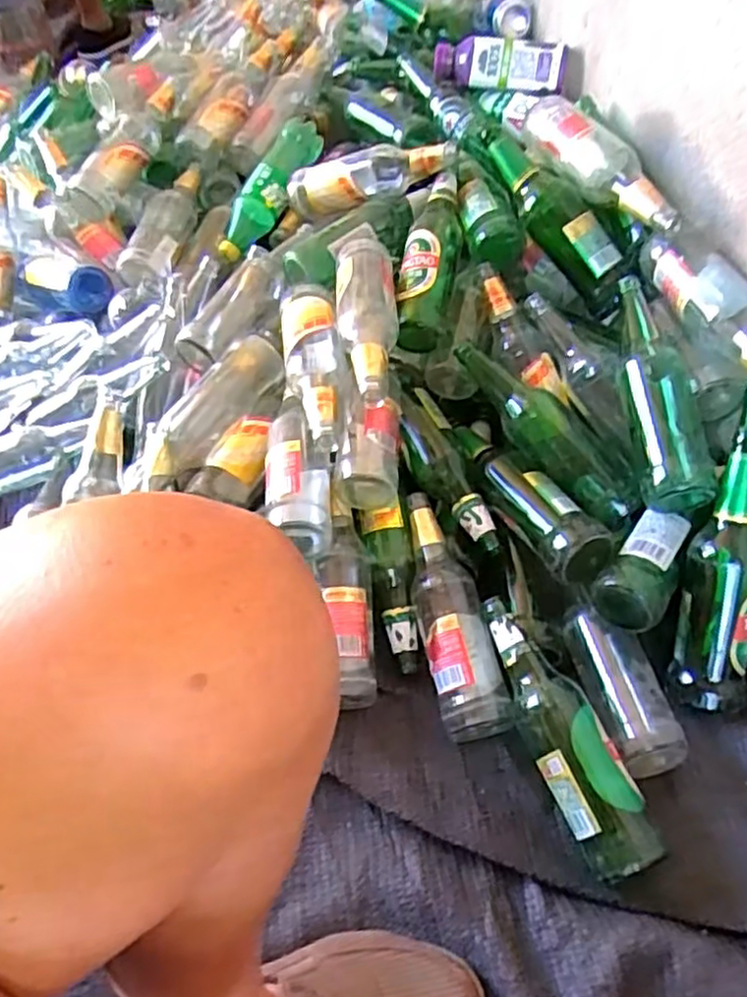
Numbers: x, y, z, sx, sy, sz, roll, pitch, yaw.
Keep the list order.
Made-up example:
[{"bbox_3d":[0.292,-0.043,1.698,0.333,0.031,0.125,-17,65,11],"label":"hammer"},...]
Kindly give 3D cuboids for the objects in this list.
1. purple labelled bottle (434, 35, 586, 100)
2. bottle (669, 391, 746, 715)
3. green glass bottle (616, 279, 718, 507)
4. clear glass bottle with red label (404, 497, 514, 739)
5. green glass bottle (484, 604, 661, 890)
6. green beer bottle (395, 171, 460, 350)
[{"bbox_3d":[0.194,-0.617,1.026,0.215,0.068,0.065,6,49,7],"label":"purple labelled bottle"},{"bbox_3d":[0.347,0.043,0.695,0.071,0.078,0.320,10,89,10],"label":"bottle"},{"bbox_3d":[0.298,-0.109,0.756,0.080,0.074,0.260,-1,63,1],"label":"green glass bottle"},{"bbox_3d":[0.080,0.124,0.755,0.069,0.089,0.252,-8,49,-5],"label":"clear glass bottle with red label"},{"bbox_3d":[0.176,0.219,0.673,0.076,0.076,0.254,-16,50,-12],"label":"green glass bottle"},{"bbox_3d":[0.072,-0.294,0.883,0.061,0.070,0.224,9,69,9],"label":"green beer bottle"}]

